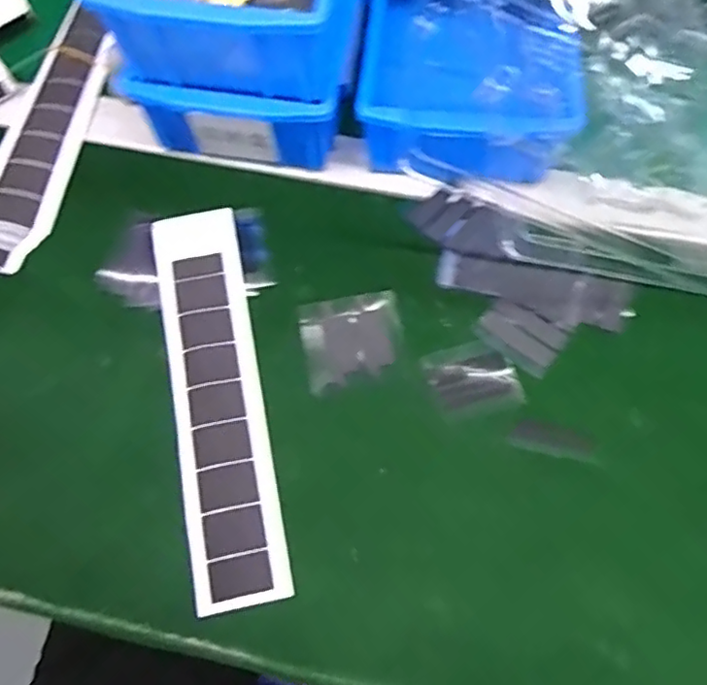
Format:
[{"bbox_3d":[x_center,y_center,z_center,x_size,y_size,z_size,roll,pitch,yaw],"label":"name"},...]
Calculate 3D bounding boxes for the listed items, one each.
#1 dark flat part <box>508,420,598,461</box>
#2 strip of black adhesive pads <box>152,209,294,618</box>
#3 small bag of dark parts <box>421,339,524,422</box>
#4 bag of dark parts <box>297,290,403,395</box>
[{"bbox_3d":[0.117,0.057,0.362,0.048,0.006,0.018,12,68,5],"label":"dark flat part"},{"bbox_3d":[-0.083,0.026,0.373,0.051,0.004,0.247,-11,68,-4],"label":"strip of black adhesive pads"},{"bbox_3d":[0.072,0.022,0.376,0.051,0.004,0.044,-19,69,-7],"label":"small bag of dark parts"},{"bbox_3d":[0.000,-0.002,0.383,0.063,0.008,0.053,-14,69,-5],"label":"bag of dark parts"}]

